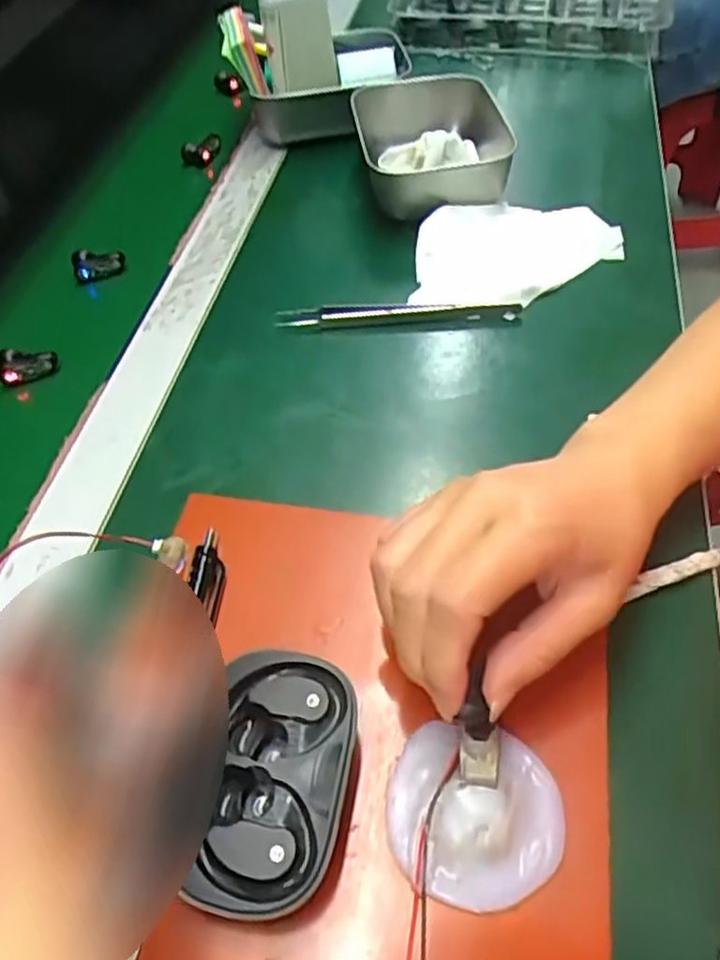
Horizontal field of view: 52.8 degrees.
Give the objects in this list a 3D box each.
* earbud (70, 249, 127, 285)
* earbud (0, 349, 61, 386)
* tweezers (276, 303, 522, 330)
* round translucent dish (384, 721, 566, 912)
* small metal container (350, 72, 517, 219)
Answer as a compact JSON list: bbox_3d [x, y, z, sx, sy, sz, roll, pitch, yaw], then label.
[{"bbox_3d":[-0.179,-0.148,0.498,0.036,0.016,0.017,-14,52,-7],"label":"earbud"},{"bbox_3d":[-0.202,-0.071,0.440,0.035,0.015,0.020,-21,53,-12],"label":"earbud"},{"bbox_3d":[0.024,-0.103,0.459,0.151,0.015,0.019,2,51,6],"label":"tweezers"},{"bbox_3d":[0.041,0.118,0.260,0.061,0.015,0.058,-2,51,3],"label":"round translucent dish"},{"bbox_3d":[0.054,-0.235,0.517,0.114,0.047,0.108,-3,51,2],"label":"small metal container"}]

